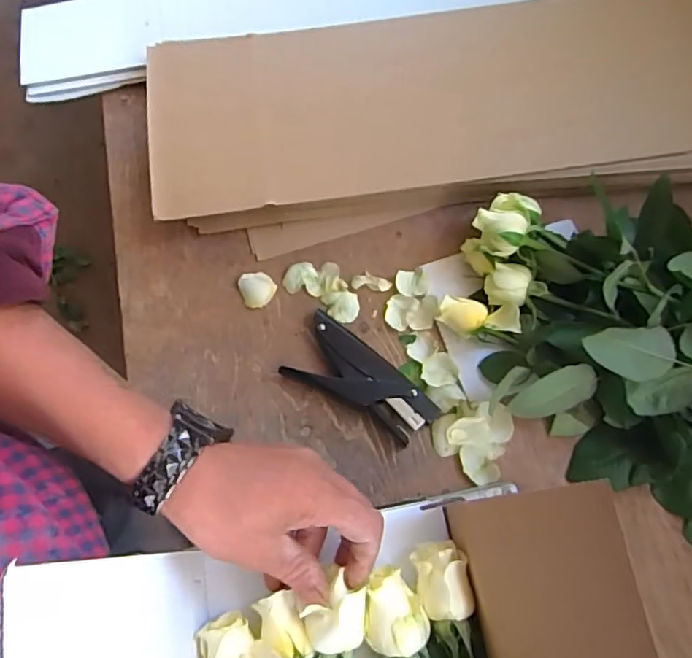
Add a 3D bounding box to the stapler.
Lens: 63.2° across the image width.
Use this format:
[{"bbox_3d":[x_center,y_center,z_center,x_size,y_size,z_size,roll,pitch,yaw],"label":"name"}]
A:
[{"bbox_3d":[0.013,0.053,0.545,0.148,0.025,0.069,36,78,11],"label":"stapler"}]

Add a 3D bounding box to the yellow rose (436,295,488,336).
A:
[{"bbox_3d":[0.115,-0.015,0.558,0.043,0.031,0.036,32,77,11],"label":"yellow rose"}]

